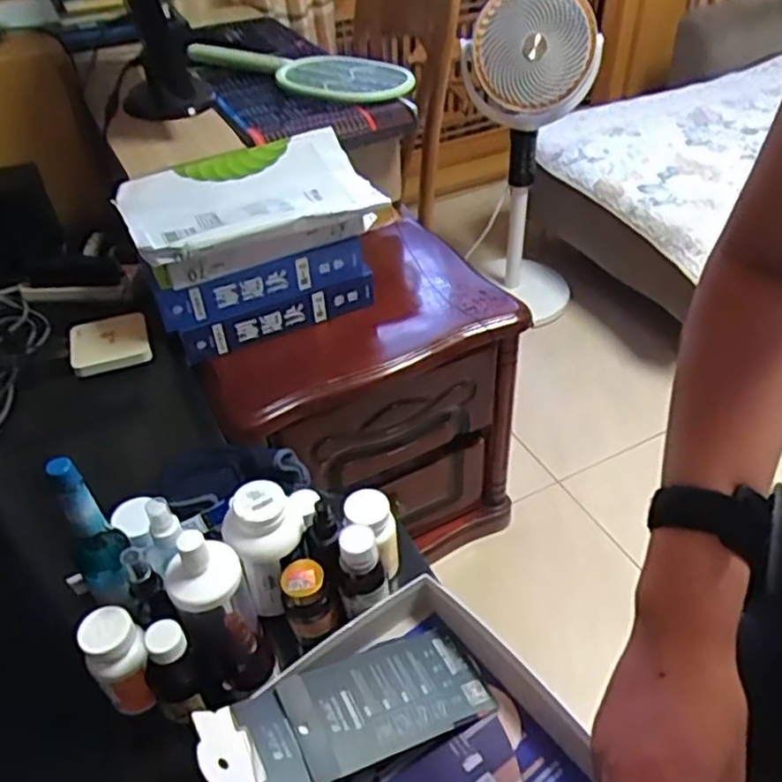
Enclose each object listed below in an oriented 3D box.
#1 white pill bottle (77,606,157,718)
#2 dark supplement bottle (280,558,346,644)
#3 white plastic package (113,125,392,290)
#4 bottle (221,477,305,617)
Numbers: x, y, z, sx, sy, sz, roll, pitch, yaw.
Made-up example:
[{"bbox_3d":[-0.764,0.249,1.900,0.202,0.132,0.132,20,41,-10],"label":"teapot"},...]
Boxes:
[{"bbox_3d":[-0.238,0.238,0.621,0.047,0.096,0.051,-2,42,1],"label":"white pill bottle"},{"bbox_3d":[-0.074,0.194,0.657,0.048,0.066,0.054,-12,42,-10],"label":"dark supplement bottle"},{"bbox_3d":[-0.212,-0.280,1.060,0.365,0.081,0.220,-21,45,-19],"label":"white plastic package"},{"bbox_3d":[-0.118,0.148,0.686,0.073,0.134,0.079,17,45,21],"label":"bottle"}]

